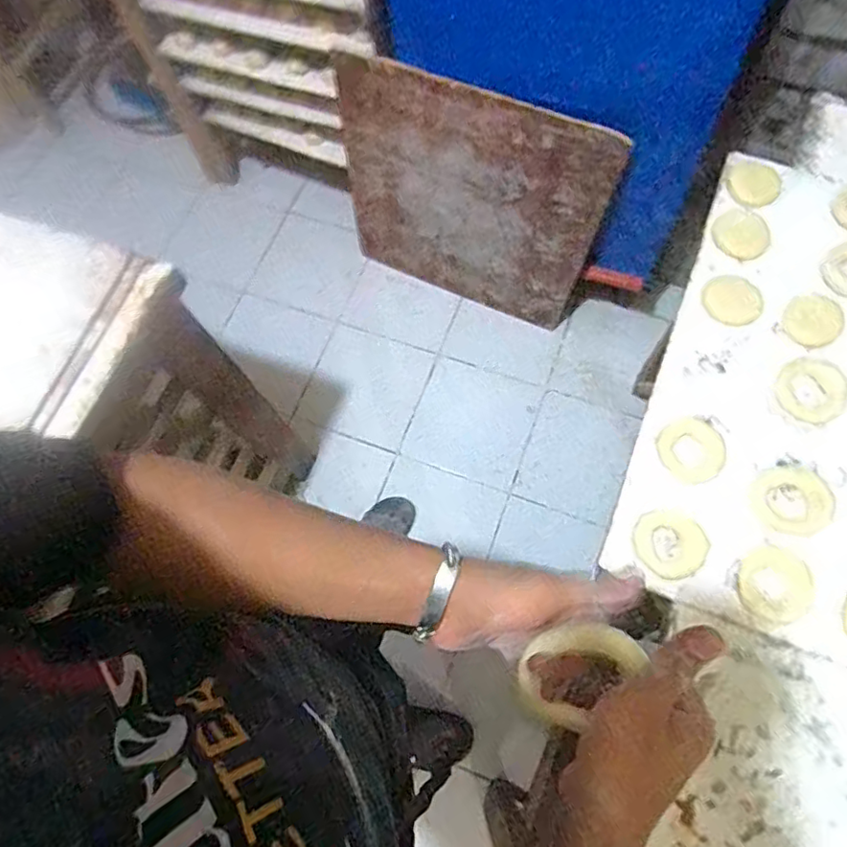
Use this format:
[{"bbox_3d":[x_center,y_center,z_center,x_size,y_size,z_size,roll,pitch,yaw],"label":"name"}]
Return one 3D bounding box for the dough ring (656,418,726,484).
[{"bbox_3d":[0.291,0.028,0.623,0.067,0.009,0.069,-1,70,2],"label":"dough ring"}]

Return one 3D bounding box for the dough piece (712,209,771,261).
[{"bbox_3d":[0.389,-0.231,0.705,0.060,0.006,0.068,-21,70,-5],"label":"dough piece"}]

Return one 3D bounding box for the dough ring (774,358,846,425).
[{"bbox_3d":[0.430,-0.038,0.639,0.081,0.005,0.071,-42,73,-12],"label":"dough ring"}]

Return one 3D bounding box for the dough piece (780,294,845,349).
[{"bbox_3d":[0.450,-0.119,0.665,0.070,0.004,0.061,-29,71,-8],"label":"dough piece"}]

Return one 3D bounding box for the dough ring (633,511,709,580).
[{"bbox_3d":[0.252,0.124,0.589,0.073,0.008,0.066,9,70,6],"label":"dough ring"}]

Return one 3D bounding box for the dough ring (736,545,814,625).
[{"bbox_3d":[0.348,0.160,0.572,0.072,0.004,0.068,-1,70,2],"label":"dough ring"}]

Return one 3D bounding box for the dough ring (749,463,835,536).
[{"bbox_3d":[0.382,0.078,0.597,0.077,0.005,0.072,-1,70,2],"label":"dough ring"}]

